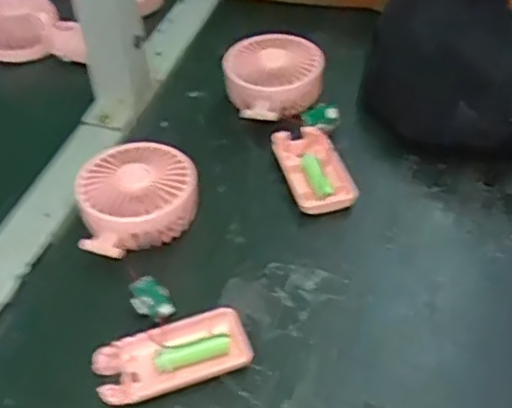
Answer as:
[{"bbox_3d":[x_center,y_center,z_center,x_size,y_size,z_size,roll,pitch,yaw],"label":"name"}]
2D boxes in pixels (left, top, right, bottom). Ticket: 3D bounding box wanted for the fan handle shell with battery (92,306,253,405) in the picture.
[{"bbox_3d":[-0.054,0.100,0.427,0.096,0.016,0.042,-15,46,-11],"label":"fan handle shell with battery"}]

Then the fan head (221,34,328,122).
[{"bbox_3d":[0.018,-0.114,0.610,0.088,0.048,0.087,-2,45,2],"label":"fan head"}]

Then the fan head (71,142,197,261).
[{"bbox_3d":[-0.089,-0.001,0.505,0.088,0.045,0.096,-11,45,-7],"label":"fan head"}]

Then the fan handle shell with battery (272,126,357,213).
[{"bbox_3d":[0.048,-0.028,0.543,0.048,0.015,0.096,-14,46,-10],"label":"fan handle shell with battery"}]

